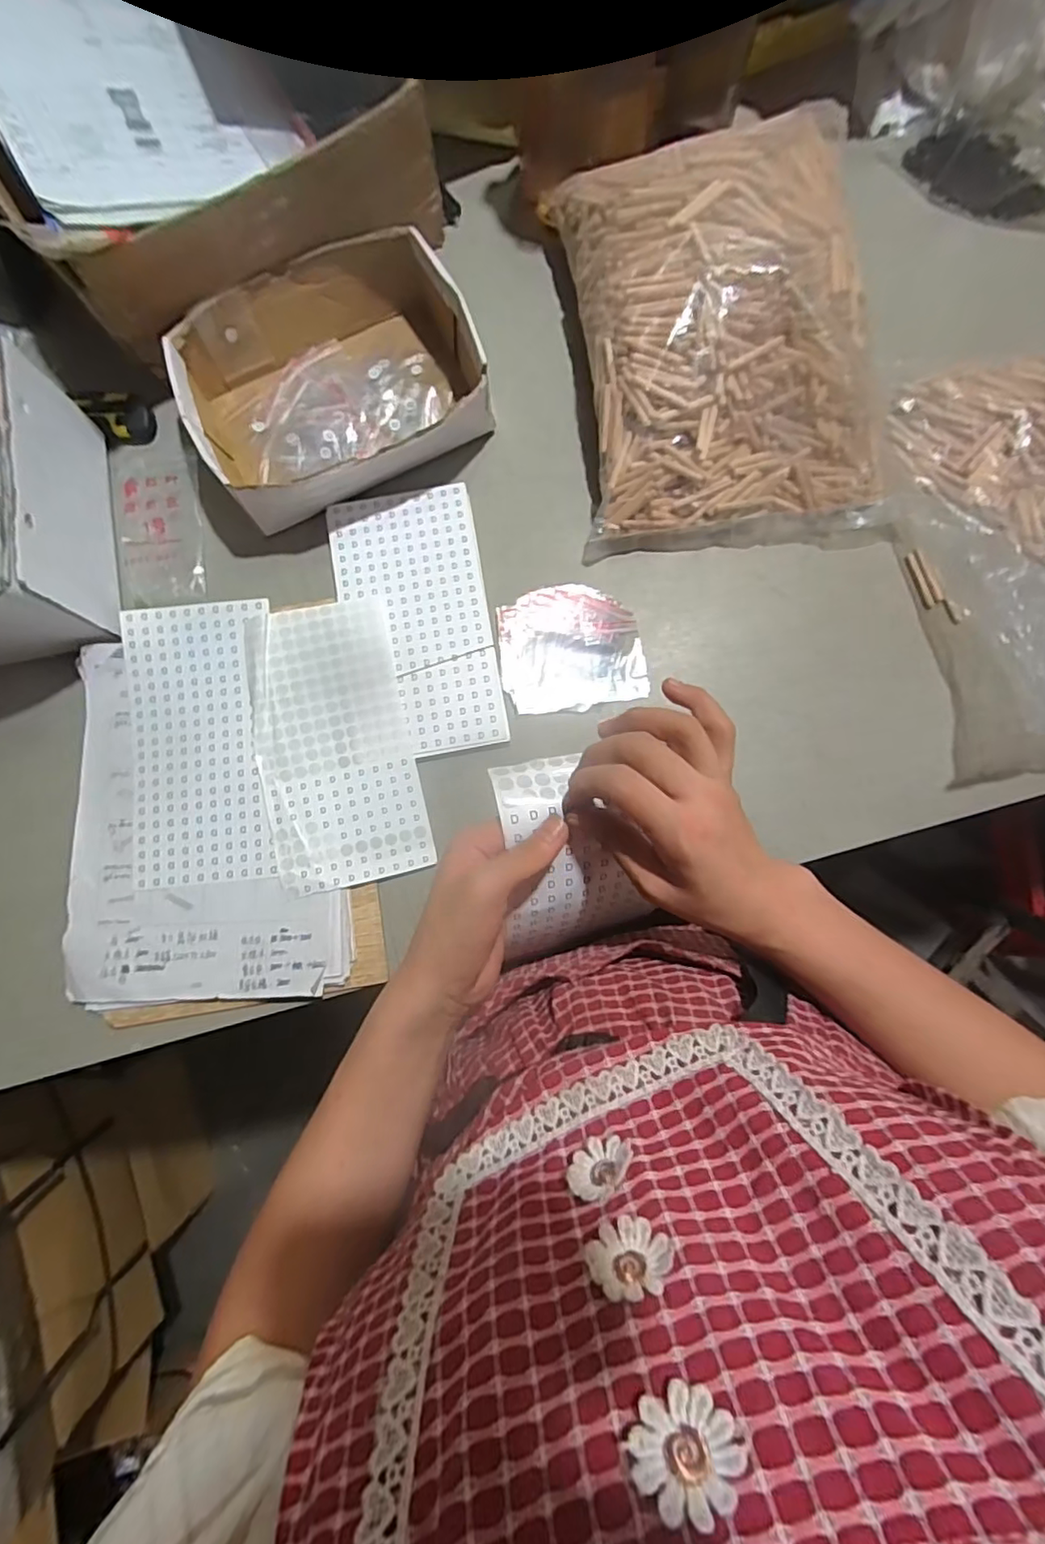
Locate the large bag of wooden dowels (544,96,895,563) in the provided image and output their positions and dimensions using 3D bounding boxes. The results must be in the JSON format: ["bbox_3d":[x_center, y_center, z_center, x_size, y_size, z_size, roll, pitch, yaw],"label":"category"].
[{"bbox_3d":[0.171,-0.370,0.481,0.256,0.095,0.333,-5,81,1],"label":"large bag of wooden dowels"}]

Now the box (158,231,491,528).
[{"bbox_3d":[-0.161,-0.333,0.501,0.243,0.060,0.200,-30,82,-3],"label":"box"}]

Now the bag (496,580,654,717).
[{"bbox_3d":[0.041,-0.106,0.488,0.118,0.012,0.106,-11,81,0],"label":"bag"}]

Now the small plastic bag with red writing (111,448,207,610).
[{"bbox_3d":[-0.325,-0.222,0.512,0.076,0.013,0.148,-9,81,0],"label":"small plastic bag with red writing"}]

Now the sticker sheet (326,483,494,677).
[{"bbox_3d":[-0.097,-0.167,0.500,0.124,0.004,0.158,-10,81,-2],"label":"sticker sheet"}]

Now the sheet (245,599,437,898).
[{"bbox_3d":[-0.154,-0.024,0.473,0.122,0.007,0.227,-12,86,-6],"label":"sheet"}]

